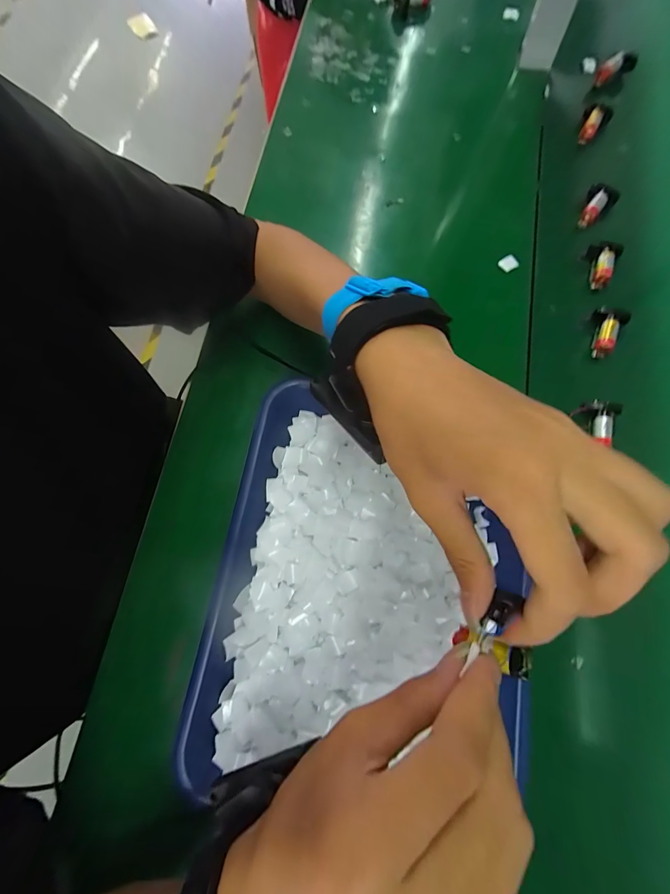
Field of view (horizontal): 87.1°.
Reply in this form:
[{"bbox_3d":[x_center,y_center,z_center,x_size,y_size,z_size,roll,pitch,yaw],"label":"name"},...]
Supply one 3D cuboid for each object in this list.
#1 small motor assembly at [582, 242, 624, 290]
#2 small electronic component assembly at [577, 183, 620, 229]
[{"bbox_3d":[0.293,-0.202,0.389,0.032,0.020,0.048,25,73,12],"label":"small motor assembly"},{"bbox_3d":[0.306,-0.285,0.413,0.033,0.024,0.051,36,76,15],"label":"small electronic component assembly"}]

